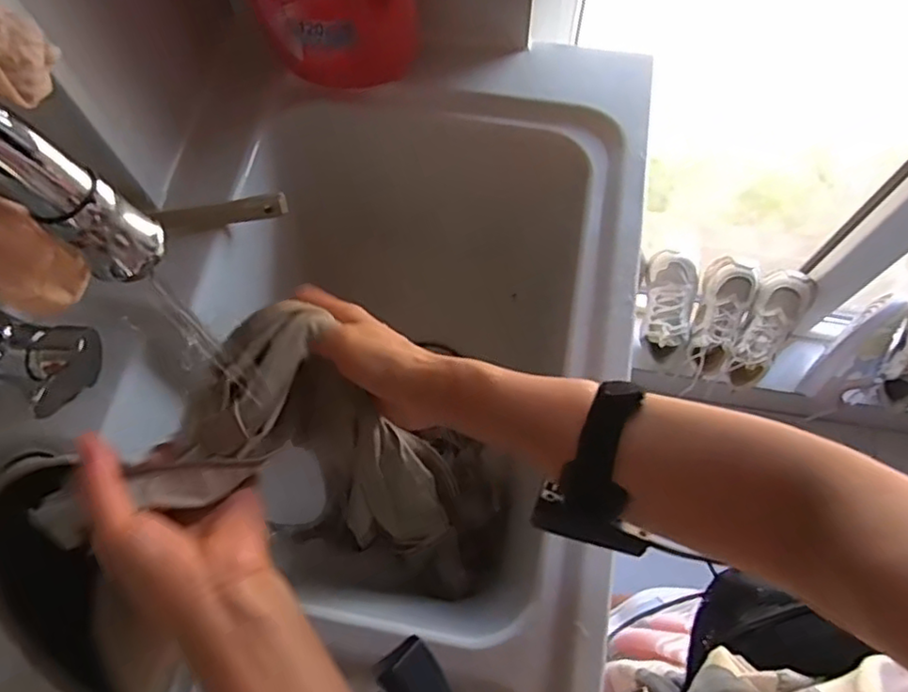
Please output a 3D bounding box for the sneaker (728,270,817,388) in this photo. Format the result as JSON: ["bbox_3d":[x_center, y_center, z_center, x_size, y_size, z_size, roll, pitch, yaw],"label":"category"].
[{"bbox_3d":[0.569,-0.023,1.182,0.082,0.093,0.241,22,114,9],"label":"sneaker"}]

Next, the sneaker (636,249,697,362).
[{"bbox_3d":[0.402,-0.076,1.204,0.096,0.222,0.088,-4,26,0],"label":"sneaker"}]

